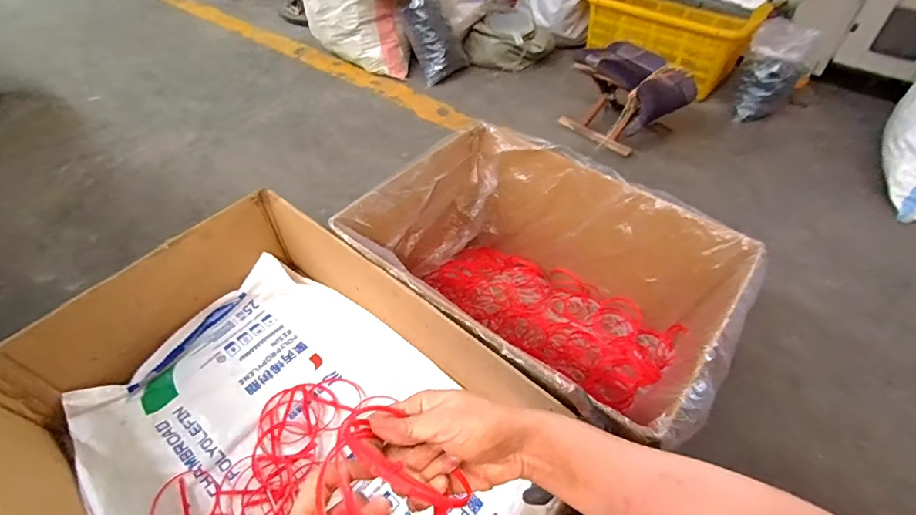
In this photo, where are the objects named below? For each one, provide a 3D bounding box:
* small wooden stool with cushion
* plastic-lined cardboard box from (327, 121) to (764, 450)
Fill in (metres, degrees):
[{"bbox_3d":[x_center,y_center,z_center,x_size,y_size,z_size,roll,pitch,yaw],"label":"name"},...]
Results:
[{"bbox_3d":[0.563,-0.533,1.535,0.339,0.231,0.268,33,53,27],"label":"small wooden stool with cushion"},{"bbox_3d":[0.143,0.077,0.879,0.595,0.337,0.447,31,52,25],"label":"plastic-lined cardboard box"}]

